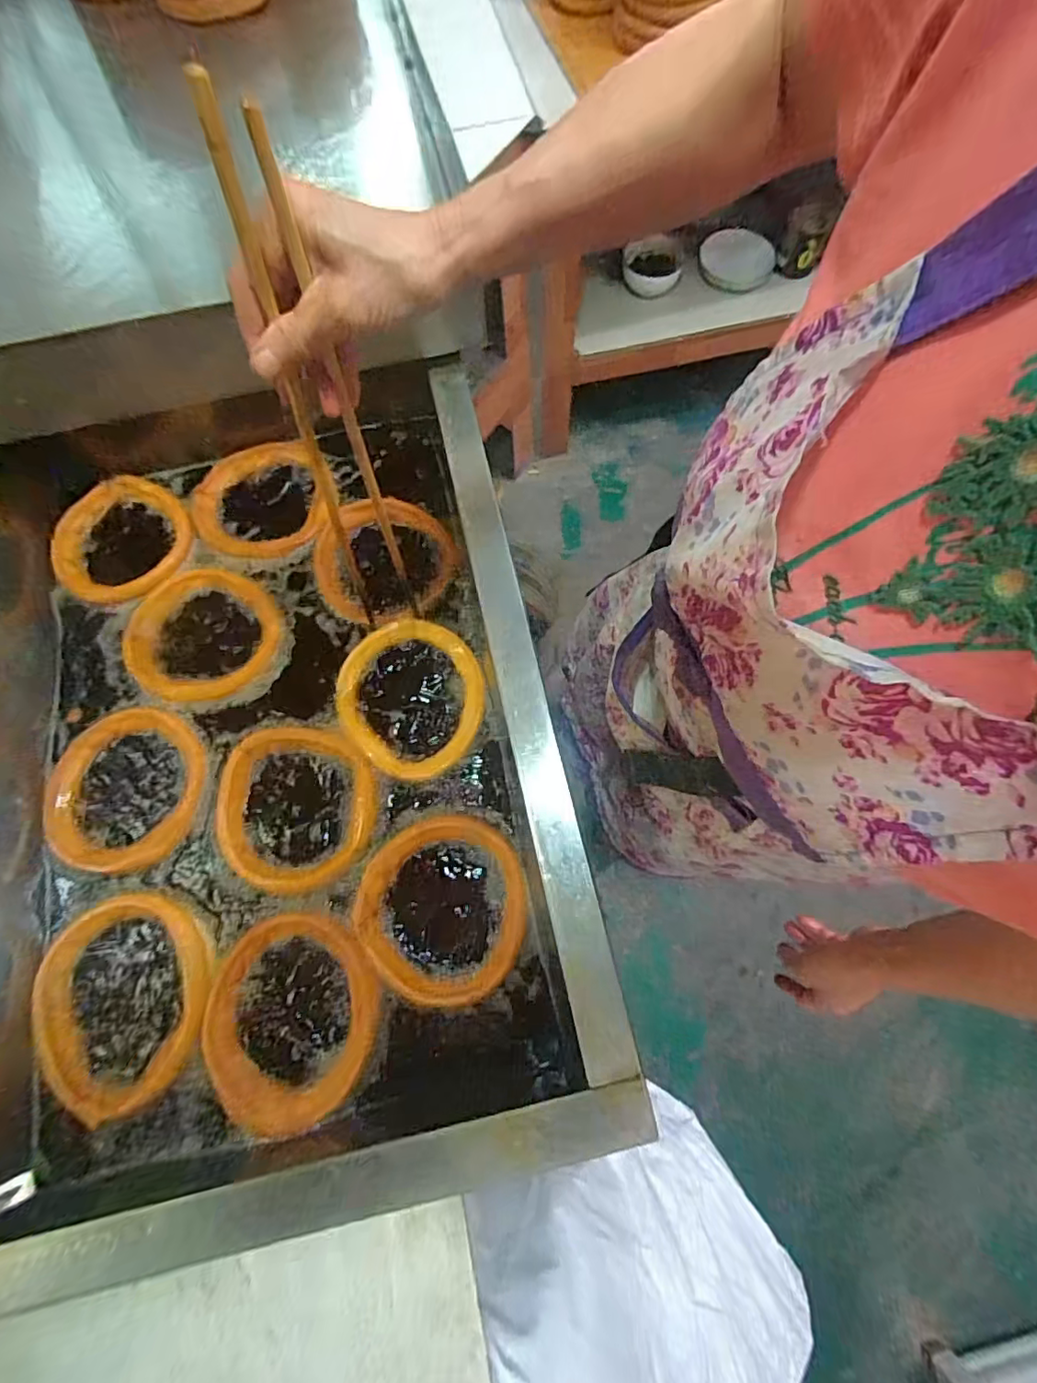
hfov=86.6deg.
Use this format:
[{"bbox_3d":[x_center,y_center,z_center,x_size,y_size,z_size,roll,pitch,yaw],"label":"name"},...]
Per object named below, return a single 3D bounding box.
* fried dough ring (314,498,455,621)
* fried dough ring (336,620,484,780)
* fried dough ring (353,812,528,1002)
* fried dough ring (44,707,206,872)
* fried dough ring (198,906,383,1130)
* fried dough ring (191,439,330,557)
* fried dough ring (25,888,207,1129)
[{"bbox_3d":[-0.158,-0.155,0.639,0.164,0.021,0.153,0,70,-1],"label":"fried dough ring"},{"bbox_3d":[-0.114,0.003,0.590,0.161,0.013,0.159,0,70,-1],"label":"fried dough ring"},{"bbox_3d":[-0.075,0.204,0.526,0.161,0.016,0.163,1,70,0],"label":"fried dough ring"},{"bbox_3d":[-0.411,0.099,0.573,0.152,0.016,0.164,1,70,0],"label":"fried dough ring"},{"bbox_3d":[-0.209,0.298,0.501,0.157,0.019,0.173,15,70,4],"label":"fried dough ring"},{"bbox_3d":[-0.320,-0.232,0.671,0.157,0.016,0.153,0,70,-1],"label":"fried dough ring"},{"bbox_3d":[-0.372,0.287,0.513,0.169,0.024,0.170,0,70,-1],"label":"fried dough ring"}]

